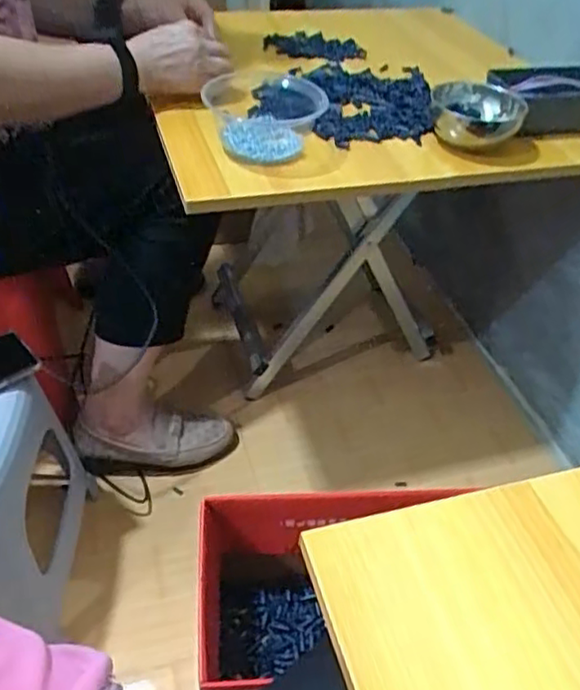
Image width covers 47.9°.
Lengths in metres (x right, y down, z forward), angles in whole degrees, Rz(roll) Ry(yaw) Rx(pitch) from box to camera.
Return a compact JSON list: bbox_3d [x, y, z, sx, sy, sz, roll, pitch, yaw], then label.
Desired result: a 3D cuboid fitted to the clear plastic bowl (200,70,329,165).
[{"bbox_3d":[-0.026,-0.267,0.759,0.134,0.071,0.160,8,42,4],"label":"clear plastic bowl"}]

